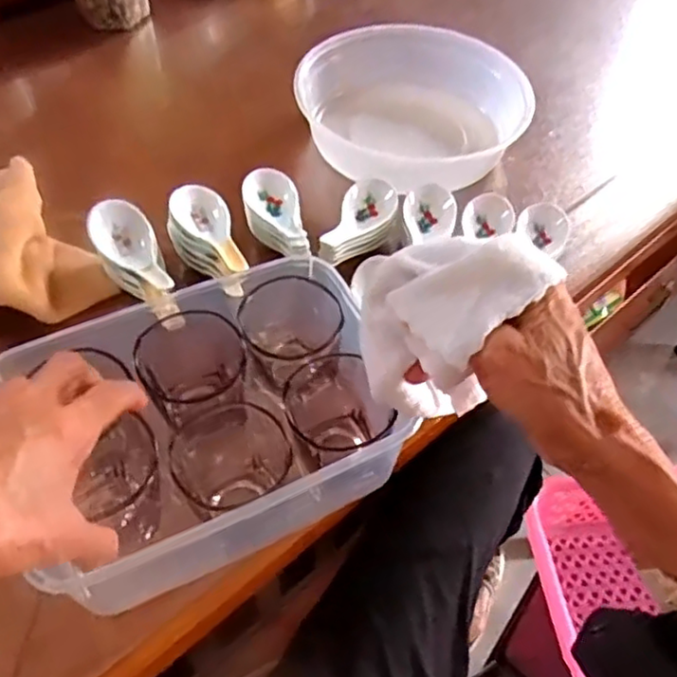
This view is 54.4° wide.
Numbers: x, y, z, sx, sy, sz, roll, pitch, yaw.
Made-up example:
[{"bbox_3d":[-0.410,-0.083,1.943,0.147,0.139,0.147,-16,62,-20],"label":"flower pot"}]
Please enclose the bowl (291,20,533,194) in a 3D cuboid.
[{"bbox_3d":[0.075,-0.233,0.704,0.227,0.093,0.205,25,58,13],"label":"bowl"}]

